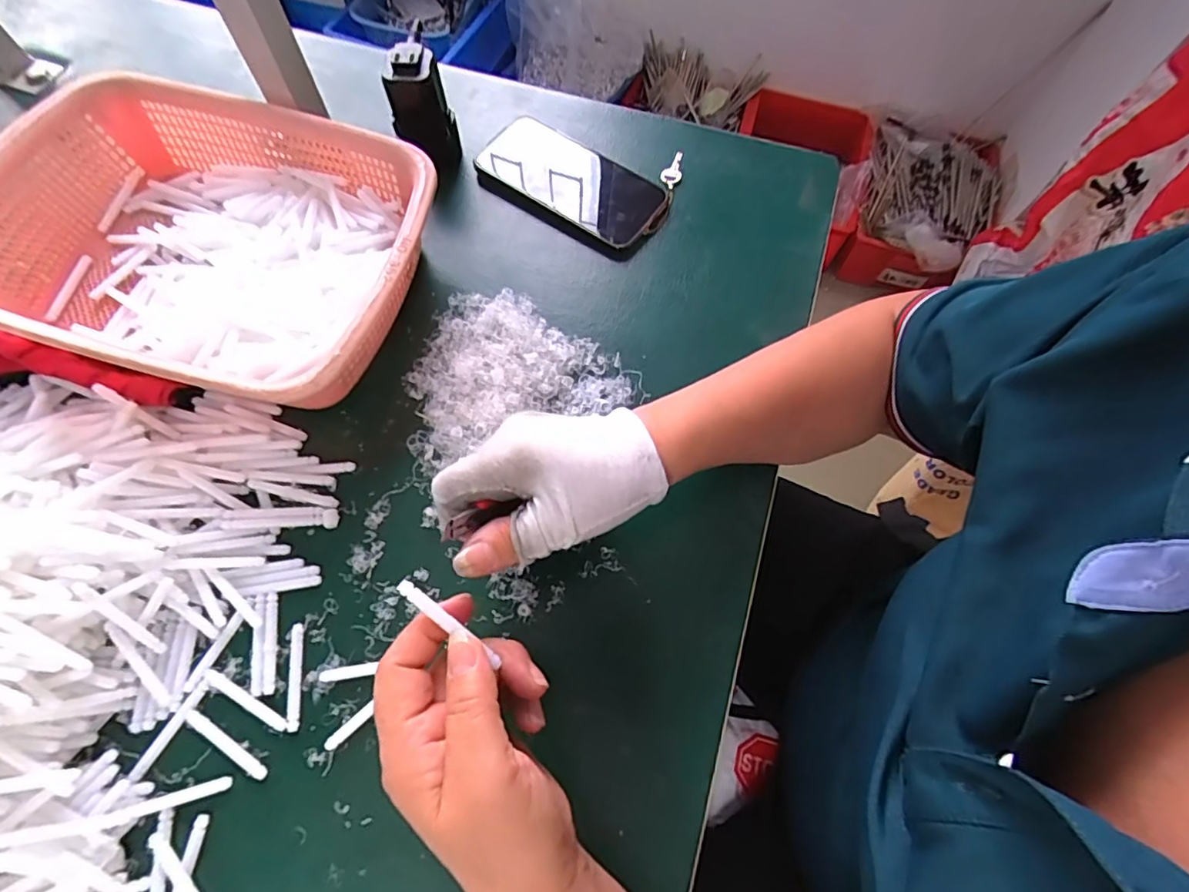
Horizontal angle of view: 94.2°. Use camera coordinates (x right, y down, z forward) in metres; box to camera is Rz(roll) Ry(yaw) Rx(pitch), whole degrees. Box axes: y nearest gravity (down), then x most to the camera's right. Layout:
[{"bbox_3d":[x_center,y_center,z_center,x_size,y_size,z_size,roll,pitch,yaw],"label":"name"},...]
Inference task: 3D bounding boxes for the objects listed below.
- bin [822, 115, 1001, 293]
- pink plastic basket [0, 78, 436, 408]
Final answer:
[{"bbox_3d":[0.773,-0.603,1.366,0.338,0.174,0.448,26,69,9],"label":"bin"},{"bbox_3d":[-0.270,-0.140,0.399,0.290,0.073,0.213,16,67,5],"label":"pink plastic basket"}]

